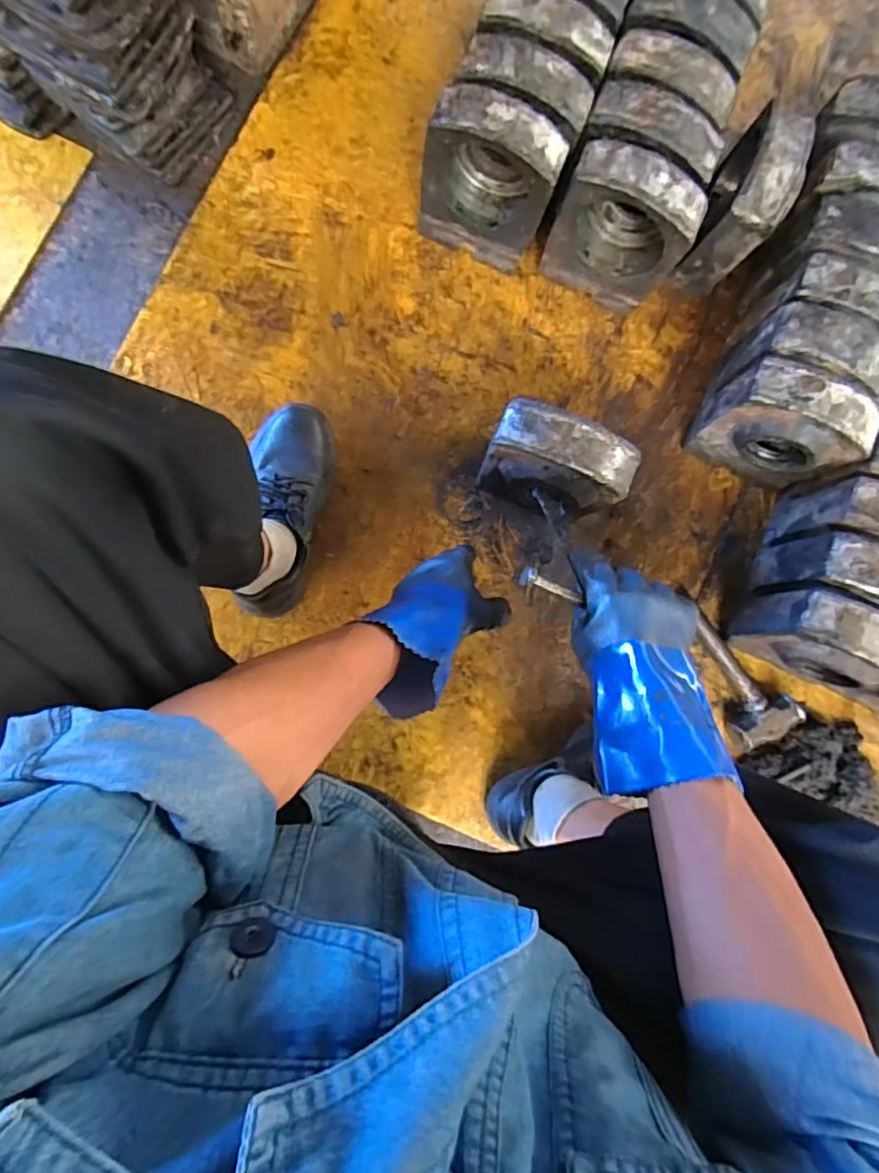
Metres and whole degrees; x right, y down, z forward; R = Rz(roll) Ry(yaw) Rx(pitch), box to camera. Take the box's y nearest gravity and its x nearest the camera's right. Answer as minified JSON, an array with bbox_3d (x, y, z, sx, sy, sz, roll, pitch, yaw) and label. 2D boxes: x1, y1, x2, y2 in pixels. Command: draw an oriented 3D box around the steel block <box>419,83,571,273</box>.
[{"bbox_3d":[0.063,-0.518,0.745,0.159,0.189,0.088,22,84,-6],"label":"steel block"}]

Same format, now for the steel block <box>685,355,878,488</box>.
[{"bbox_3d":[0.445,-0.208,0.771,0.164,0.196,0.083,24,83,-4],"label":"steel block"}]

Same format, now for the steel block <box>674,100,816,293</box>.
[{"bbox_3d":[0.402,-0.509,0.783,0.076,0.188,0.148,20,84,-5],"label":"steel block"}]

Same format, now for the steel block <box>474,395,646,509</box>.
[{"bbox_3d":[0.134,-0.144,0.731,0.164,0.186,0.084,24,83,-6],"label":"steel block"}]

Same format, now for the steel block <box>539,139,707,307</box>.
[{"bbox_3d":[0.233,-0.468,0.763,0.167,0.189,0.076,28,83,-6],"label":"steel block"}]

